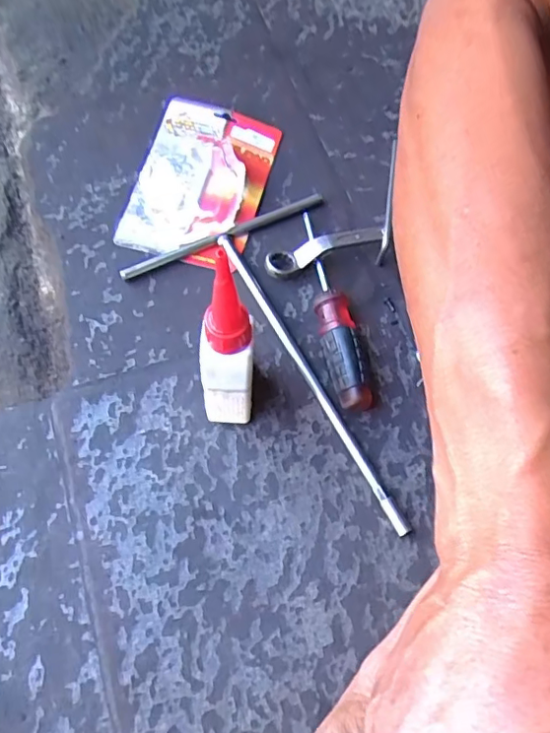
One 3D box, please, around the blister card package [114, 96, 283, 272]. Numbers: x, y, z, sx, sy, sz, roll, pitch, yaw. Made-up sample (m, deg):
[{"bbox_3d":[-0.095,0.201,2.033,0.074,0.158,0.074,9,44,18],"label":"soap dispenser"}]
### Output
[{"bbox_3d":[-0.069,-0.178,0.526,0.118,0.020,0.165,15,71,0],"label":"blister card package"}]

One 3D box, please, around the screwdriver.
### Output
[{"bbox_3d":[0.048,-0.048,0.469,0.030,0.035,0.179,-9,68,-5],"label":"screwdriver"}]

